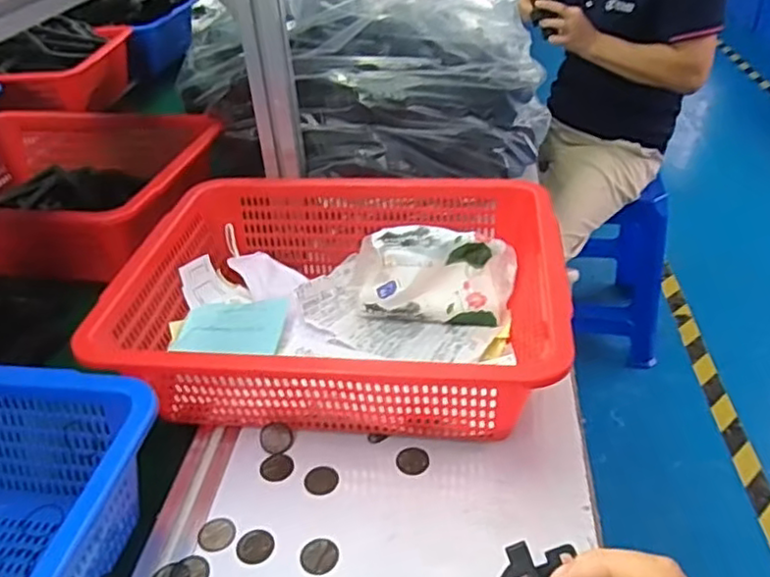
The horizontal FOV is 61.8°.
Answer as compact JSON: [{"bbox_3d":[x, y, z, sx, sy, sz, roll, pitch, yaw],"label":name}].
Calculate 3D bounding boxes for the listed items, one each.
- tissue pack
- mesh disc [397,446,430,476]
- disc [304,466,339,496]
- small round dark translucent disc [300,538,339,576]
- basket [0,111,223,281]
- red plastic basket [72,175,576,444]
[{"bbox_3d":[0.050,-0.014,0.642,0.159,0.079,0.056,0,36,4],"label":"tissue pack"},{"bbox_3d":[0.024,0.146,0.544,0.027,0.004,0.026,-2,36,1],"label":"mesh disc"},{"bbox_3d":[-0.052,0.158,0.531,0.027,0.004,0.028,-2,36,1],"label":"disc"},{"bbox_3d":[-0.049,0.197,0.476,0.027,0.004,0.027,-2,36,1],"label":"small round dark translucent disc"},{"bbox_3d":[-0.434,-0.142,0.883,0.409,0.107,0.331,4,37,9],"label":"basket"},{"bbox_3d":[-0.039,0.008,0.627,0.382,0.123,0.304,0,36,3],"label":"red plastic basket"}]

